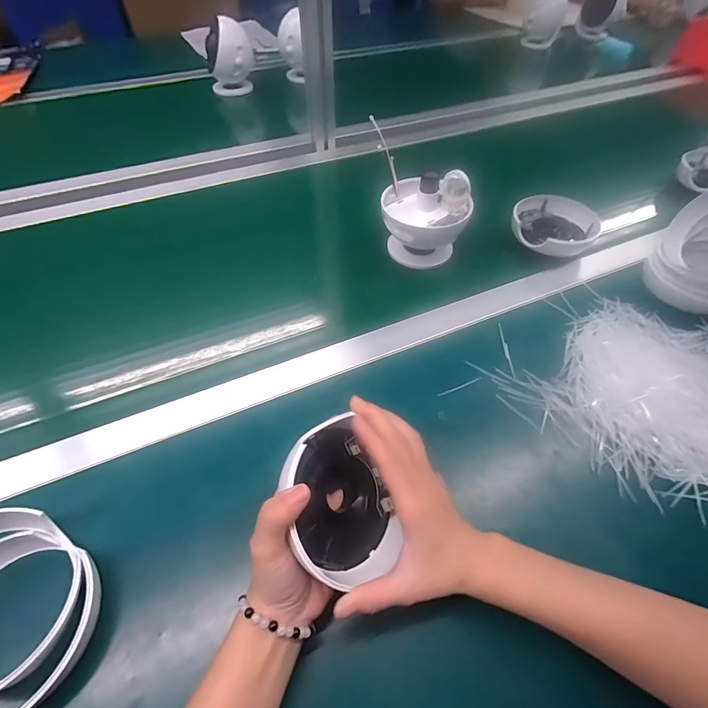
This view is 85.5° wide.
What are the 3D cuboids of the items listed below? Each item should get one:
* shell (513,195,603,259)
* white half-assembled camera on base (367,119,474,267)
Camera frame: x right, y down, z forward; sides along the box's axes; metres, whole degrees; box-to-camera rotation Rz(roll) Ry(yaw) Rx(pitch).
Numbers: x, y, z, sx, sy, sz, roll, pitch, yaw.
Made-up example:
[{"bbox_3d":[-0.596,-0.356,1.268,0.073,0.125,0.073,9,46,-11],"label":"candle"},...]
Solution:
[{"bbox_3d":[0.289,-0.185,0.559,0.106,0.038,0.120,-19,56,-15],"label":"shell"},{"bbox_3d":[0.090,-0.195,0.527,0.128,0.124,0.110,7,54,4],"label":"white half-assembled camera on base"}]

